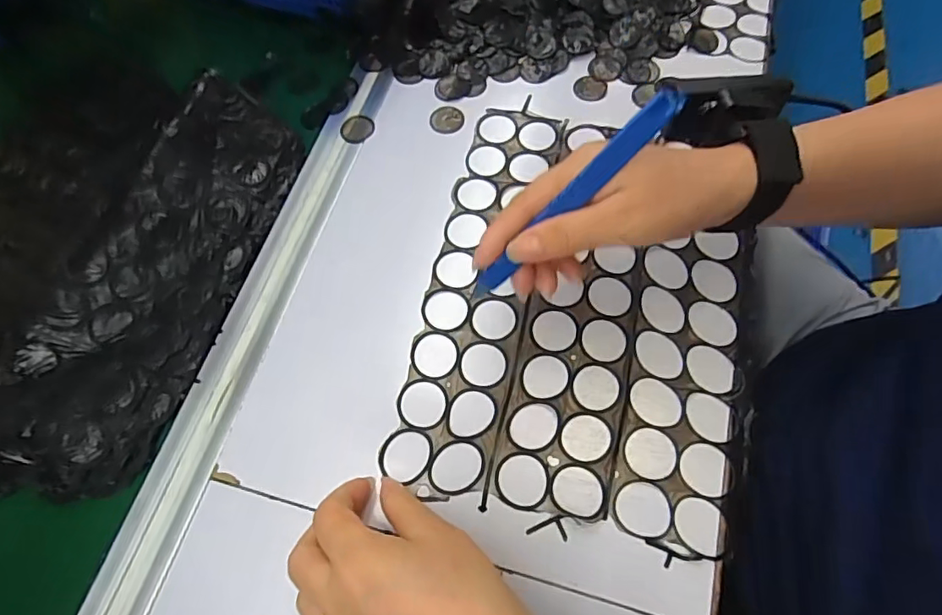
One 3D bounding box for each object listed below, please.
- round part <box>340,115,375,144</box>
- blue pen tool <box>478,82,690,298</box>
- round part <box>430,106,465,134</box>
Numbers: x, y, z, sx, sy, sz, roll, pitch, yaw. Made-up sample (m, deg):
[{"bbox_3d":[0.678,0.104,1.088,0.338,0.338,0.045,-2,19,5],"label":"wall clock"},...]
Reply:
[{"bbox_3d":[-0.094,-0.148,0.447,0.025,0.004,0.030,18,68,10],"label":"round part"},{"bbox_3d":[0.049,-0.054,0.284,0.145,0.013,0.009,-45,65,28],"label":"blue pen tool"},{"bbox_3d":[-0.020,-0.155,0.447,0.028,0.004,0.025,-9,66,-2],"label":"round part"}]

